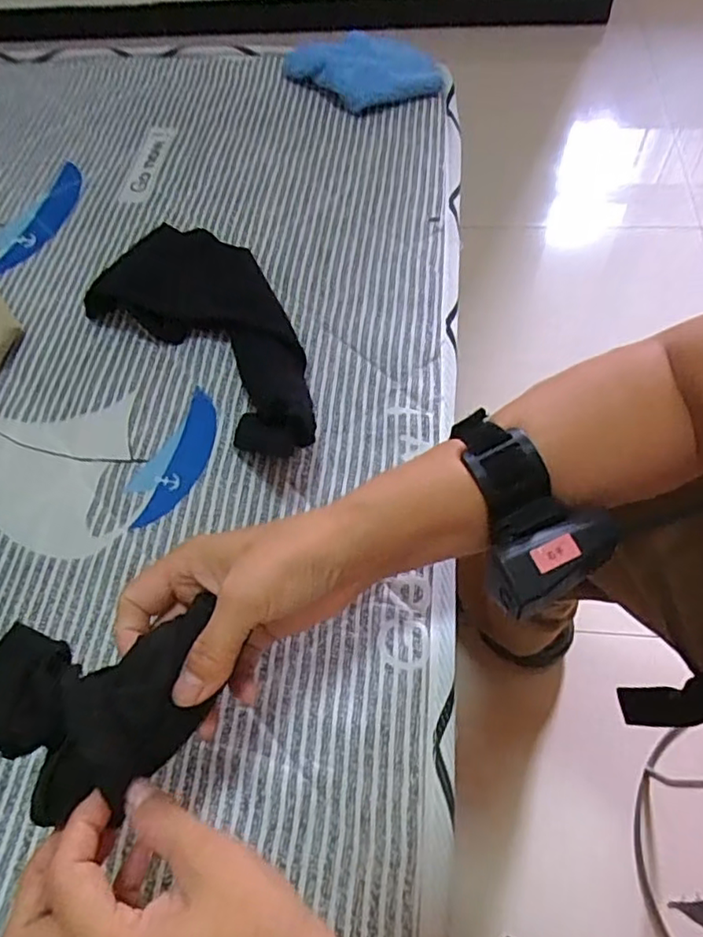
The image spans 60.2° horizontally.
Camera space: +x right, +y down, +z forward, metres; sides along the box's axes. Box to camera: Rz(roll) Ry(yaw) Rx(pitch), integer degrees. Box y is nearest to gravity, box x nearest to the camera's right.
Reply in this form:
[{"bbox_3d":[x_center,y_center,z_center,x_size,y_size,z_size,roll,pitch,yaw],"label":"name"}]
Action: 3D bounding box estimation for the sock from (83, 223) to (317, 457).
[{"bbox_3d":[-0.096,-0.111,0.479,0.255,0.034,0.123,39,71,23],"label":"sock"}]

